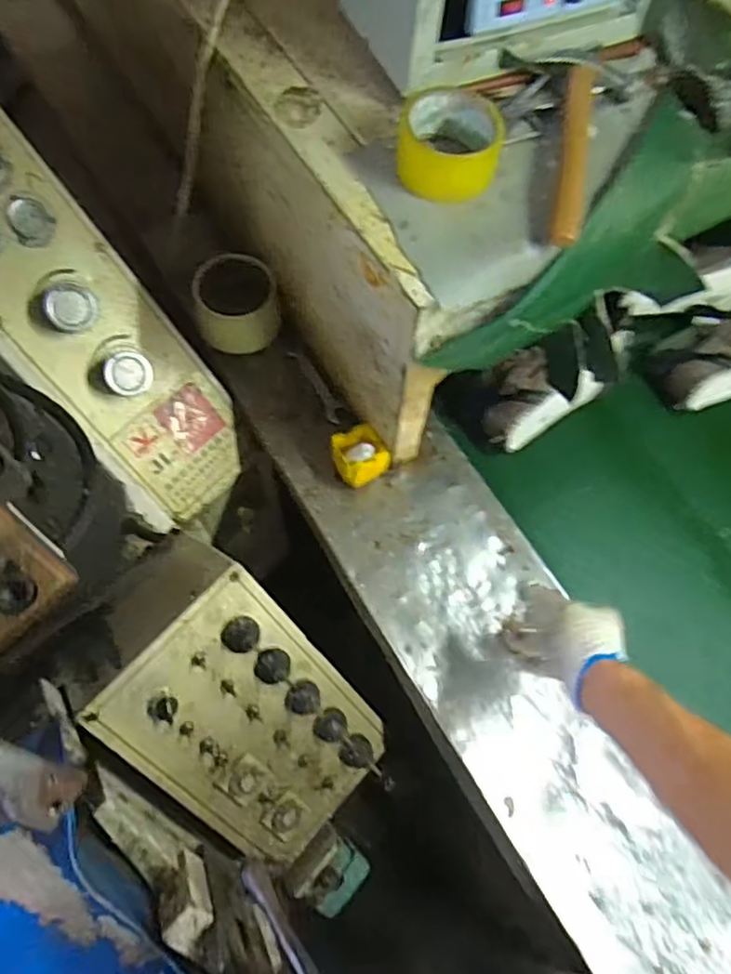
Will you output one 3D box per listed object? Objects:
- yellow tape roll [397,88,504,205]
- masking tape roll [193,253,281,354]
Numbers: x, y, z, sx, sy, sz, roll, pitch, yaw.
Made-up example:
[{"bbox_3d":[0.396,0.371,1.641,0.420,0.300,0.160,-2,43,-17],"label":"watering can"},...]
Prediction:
[{"bbox_3d":[0.079,-0.324,0.603,0.095,0.054,0.095,1,68,-3],"label":"yellow tape roll"},{"bbox_3d":[-0.178,-0.255,0.884,0.112,0.080,0.107,1,68,-3],"label":"masking tape roll"}]

